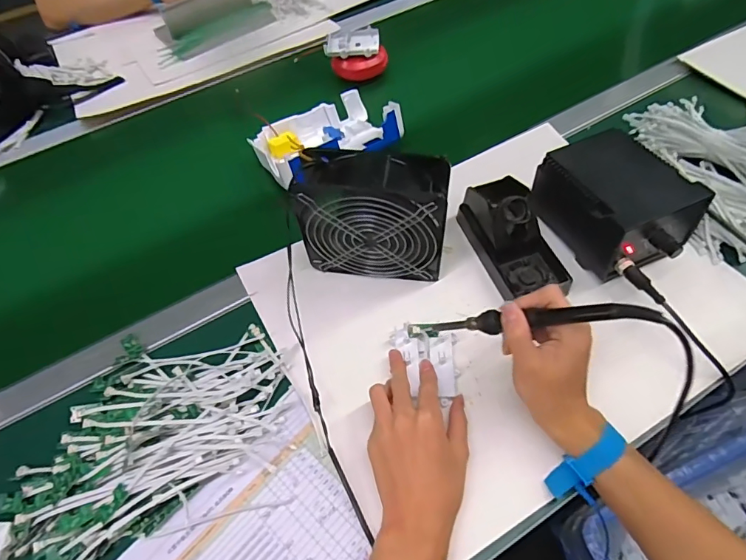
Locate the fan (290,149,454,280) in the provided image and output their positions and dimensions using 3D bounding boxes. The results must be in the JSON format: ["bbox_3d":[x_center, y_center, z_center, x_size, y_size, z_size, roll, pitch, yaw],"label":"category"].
[{"bbox_3d":[0.001,-0.064,0.496,0.149,0.151,0.061,4,57,7],"label":"fan"}]

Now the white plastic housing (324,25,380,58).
[{"bbox_3d":[-0.034,-0.385,0.749,0.087,0.012,0.062,-4,56,1],"label":"white plastic housing"}]

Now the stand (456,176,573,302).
[{"bbox_3d":[0.163,-0.056,0.526,0.081,0.074,0.149,-17,57,-7],"label":"stand"}]

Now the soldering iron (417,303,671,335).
[{"bbox_3d":[0.125,0.037,0.400,0.221,0.021,0.023,-12,46,45],"label":"soldering iron"}]

